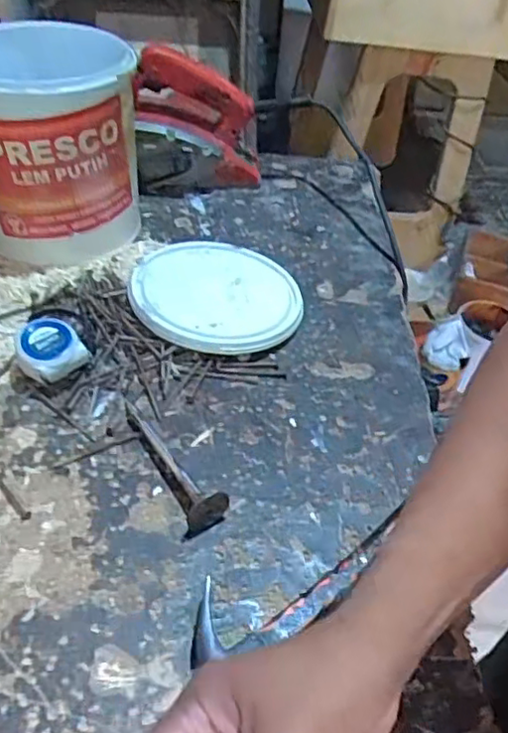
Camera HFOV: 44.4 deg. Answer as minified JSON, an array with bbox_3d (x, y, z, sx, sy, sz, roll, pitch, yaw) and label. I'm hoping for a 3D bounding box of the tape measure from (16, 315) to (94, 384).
[{"bbox_3d":[-0.177,-0.013,0.540,0.051,0.033,0.053,-33,77,-34],"label":"tape measure"}]

